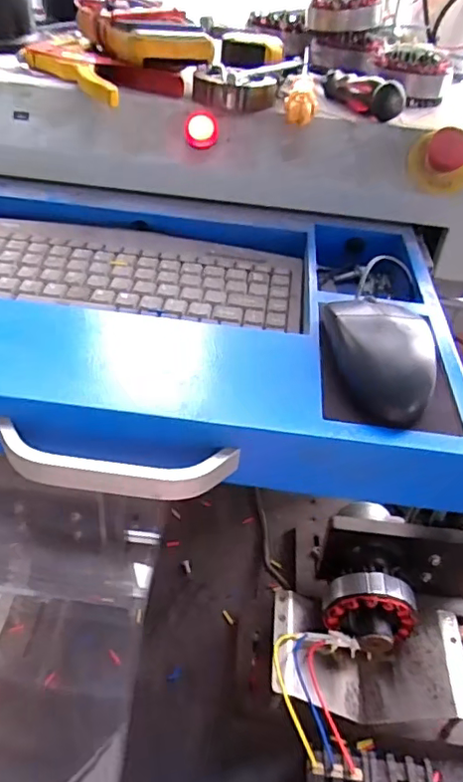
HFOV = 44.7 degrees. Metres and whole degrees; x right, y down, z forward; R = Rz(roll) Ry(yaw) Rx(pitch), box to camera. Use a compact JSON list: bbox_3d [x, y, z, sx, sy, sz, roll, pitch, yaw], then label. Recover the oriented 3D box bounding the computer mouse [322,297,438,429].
[{"bbox_3d":[0.090,-0.023,0.345,0.058,0.033,0.088,4,40,-2],"label":"computer mouse"}]

